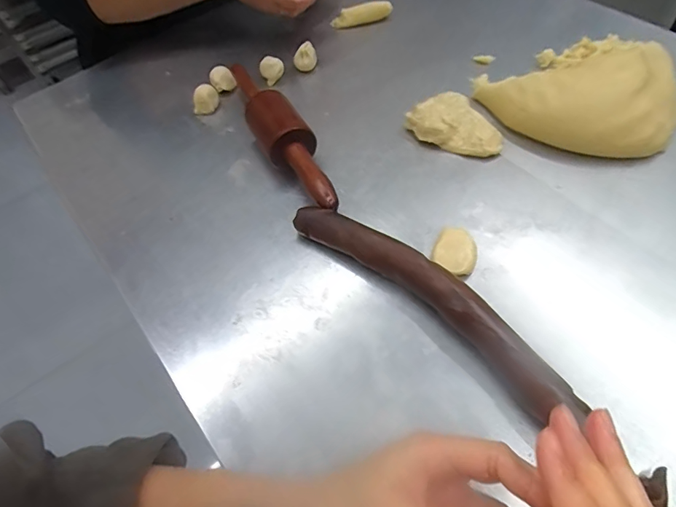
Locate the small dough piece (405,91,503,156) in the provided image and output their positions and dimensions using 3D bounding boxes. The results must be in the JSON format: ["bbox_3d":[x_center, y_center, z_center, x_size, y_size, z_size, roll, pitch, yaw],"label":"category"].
[{"bbox_3d":[0.141,-0.150,0.535,0.074,0.028,0.099,-30,59,-14],"label":"small dough piece"}]

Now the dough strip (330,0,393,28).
[{"bbox_3d":[0.038,-0.383,0.705,0.097,0.025,0.023,-7,56,0],"label":"dough strip"}]

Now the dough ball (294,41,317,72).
[{"bbox_3d":[-0.048,-0.288,0.651,0.032,0.029,0.033,-2,56,4],"label":"dough ball"}]

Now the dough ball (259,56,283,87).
[{"bbox_3d":[-0.095,-0.265,0.639,0.033,0.026,0.031,-7,56,0],"label":"dough ball"}]

